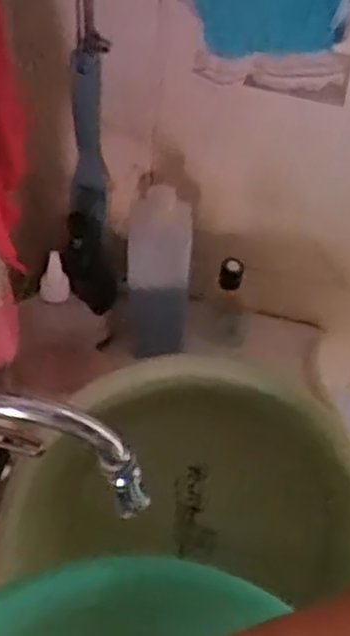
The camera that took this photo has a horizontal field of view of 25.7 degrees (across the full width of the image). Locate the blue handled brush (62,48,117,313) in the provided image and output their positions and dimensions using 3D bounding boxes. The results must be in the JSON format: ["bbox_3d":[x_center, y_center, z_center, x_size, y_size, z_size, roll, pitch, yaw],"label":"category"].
[{"bbox_3d":[-0.081,-0.120,0.730,0.050,0.252,0.064,-2,49,-6],"label":"blue handled brush"}]

